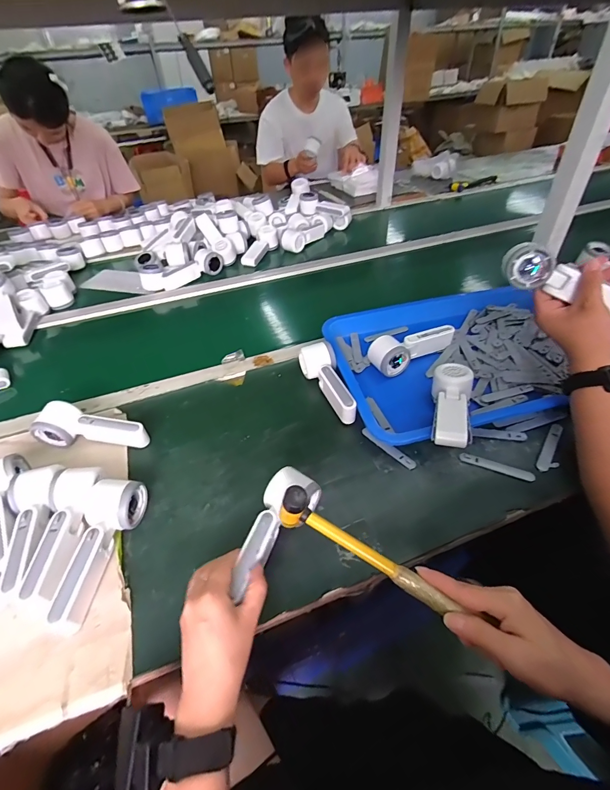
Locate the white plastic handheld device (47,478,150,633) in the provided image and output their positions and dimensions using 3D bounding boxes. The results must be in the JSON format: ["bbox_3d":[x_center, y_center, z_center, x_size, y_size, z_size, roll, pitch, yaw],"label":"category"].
[{"bbox_3d":[-0.244,0.181,0.427,0.057,0.051,0.161,-2,45,3],"label":"white plastic handheld device"}]

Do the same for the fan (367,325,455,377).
[{"bbox_3d":[0.193,-0.093,0.659,0.163,0.049,0.060,-27,49,-21],"label":"fan"}]

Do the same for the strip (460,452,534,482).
[{"bbox_3d":[0.265,0.098,0.502,0.093,0.004,0.016,16,49,19],"label":"strip"}]

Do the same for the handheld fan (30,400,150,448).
[{"bbox_3d":[-0.322,0.051,0.557,0.163,0.057,0.060,6,46,10],"label":"handheld fan"}]

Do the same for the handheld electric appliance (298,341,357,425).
[{"bbox_3d":[0.036,-0.022,0.605,0.055,0.052,0.149,-13,46,-8],"label":"handheld electric appliance"}]

